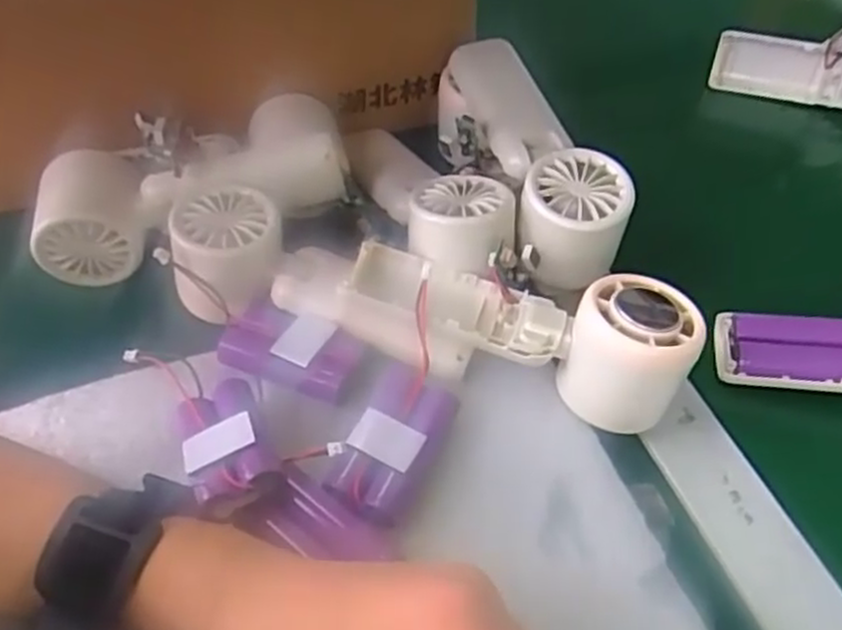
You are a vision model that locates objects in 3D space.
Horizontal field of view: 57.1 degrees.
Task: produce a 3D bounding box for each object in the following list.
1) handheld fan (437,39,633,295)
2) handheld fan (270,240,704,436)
[{"bbox_3d":[0.053,-0.087,0.434,0.063,0.053,0.170,-19,53,-17],"label":"handheld fan"},{"bbox_3d":[0.026,0.000,0.369,0.202,0.044,0.057,12,50,8],"label":"handheld fan"}]

